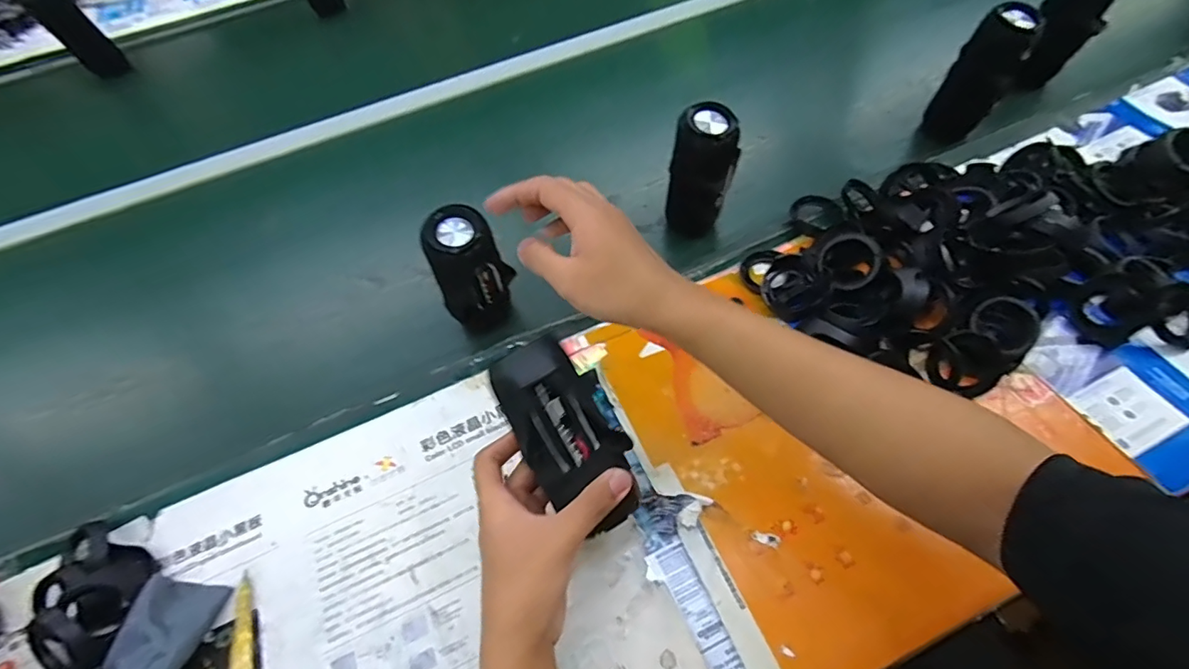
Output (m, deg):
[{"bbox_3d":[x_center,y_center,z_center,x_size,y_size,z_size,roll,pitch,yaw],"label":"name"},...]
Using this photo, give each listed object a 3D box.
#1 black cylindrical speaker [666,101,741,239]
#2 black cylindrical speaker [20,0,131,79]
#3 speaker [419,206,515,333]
[{"bbox_3d":[0.120,-0.179,0.582,0.055,0.145,0.057,34,67,23],"label":"black cylindrical speaker"},{"bbox_3d":[-0.938,-0.557,0.933,0.054,0.144,0.063,19,62,16],"label":"black cylindrical speaker"},{"bbox_3d":[-0.126,-0.062,0.532,0.069,0.132,0.051,-28,58,-13],"label":"speaker"}]

